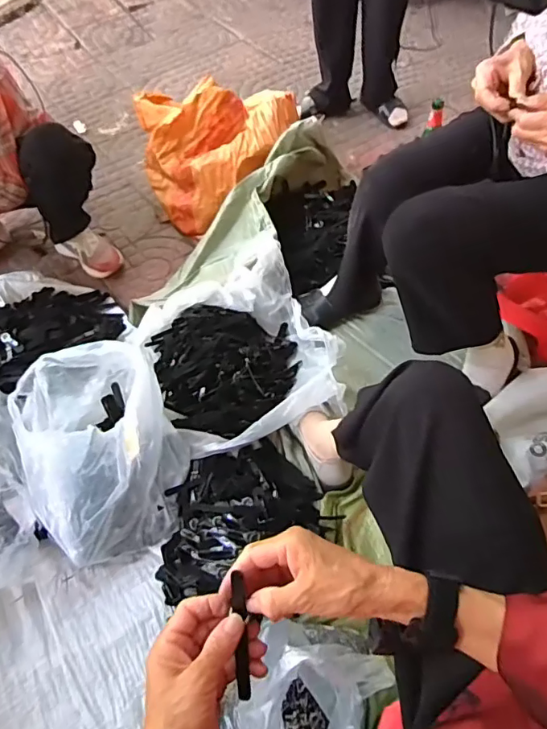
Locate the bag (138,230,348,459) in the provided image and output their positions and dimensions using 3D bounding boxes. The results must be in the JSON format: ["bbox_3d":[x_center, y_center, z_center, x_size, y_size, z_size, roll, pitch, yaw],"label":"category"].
[{"bbox_3d":[-0.063,-0.024,1.001,0.340,0.144,0.370,-24,58,-17],"label":"bag"}]

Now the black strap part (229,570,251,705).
[{"bbox_3d":[-0.025,0.214,0.398,0.011,0.108,0.008,-4,11,-3],"label":"black strap part"}]

